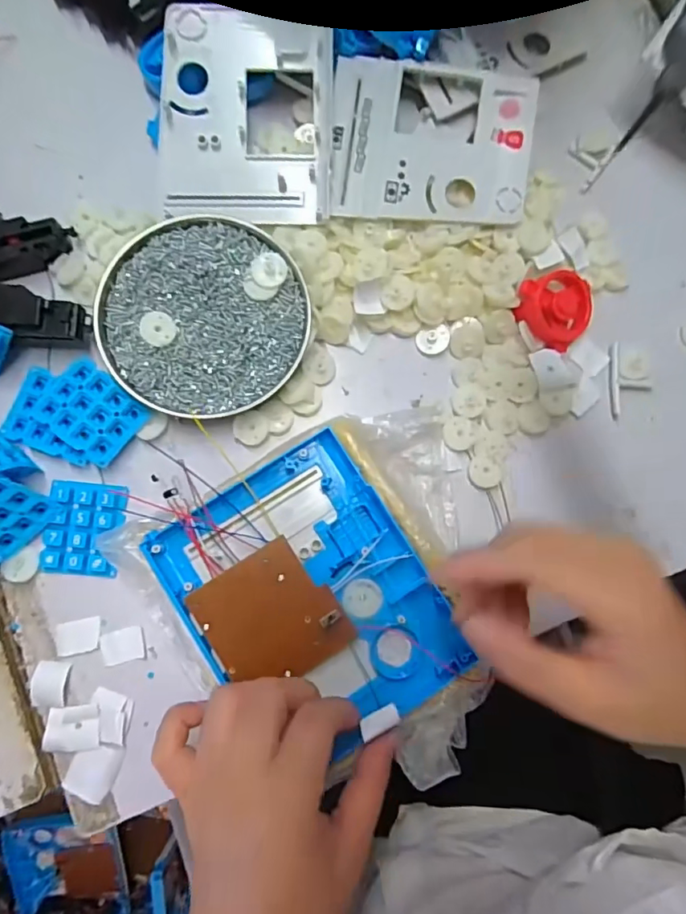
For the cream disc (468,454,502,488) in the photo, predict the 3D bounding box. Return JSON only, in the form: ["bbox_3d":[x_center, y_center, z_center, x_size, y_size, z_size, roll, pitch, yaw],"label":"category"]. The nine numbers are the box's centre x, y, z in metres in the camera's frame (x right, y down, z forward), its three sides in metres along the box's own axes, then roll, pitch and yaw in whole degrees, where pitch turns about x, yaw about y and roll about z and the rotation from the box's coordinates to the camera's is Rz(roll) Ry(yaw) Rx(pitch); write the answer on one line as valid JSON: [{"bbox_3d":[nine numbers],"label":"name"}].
[{"bbox_3d":[0.098,0.010,0.348,0.023,0.004,0.023,0,83,-3],"label":"cream disc"}]

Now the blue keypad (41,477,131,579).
[{"bbox_3d":[-0.168,0.047,0.332,0.047,0.008,0.059,6,83,-2],"label":"blue keypad"}]

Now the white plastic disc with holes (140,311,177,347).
[{"bbox_3d":[-0.124,-0.086,0.341,0.022,0.004,0.024,0,83,-3],"label":"white plastic disc with holes"}]

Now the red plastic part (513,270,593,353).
[{"bbox_3d":[0.151,-0.107,0.353,0.052,0.021,0.054,0,83,-3],"label":"red plastic part"}]

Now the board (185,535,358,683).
[{"bbox_3d":[-0.041,0.093,0.296,0.072,0.010,0.073,-32,88,-7],"label":"board"}]

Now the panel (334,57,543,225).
[{"bbox_3d":[0.063,-0.220,0.356,0.137,0.013,0.108,2,83,-2],"label":"panel"}]

